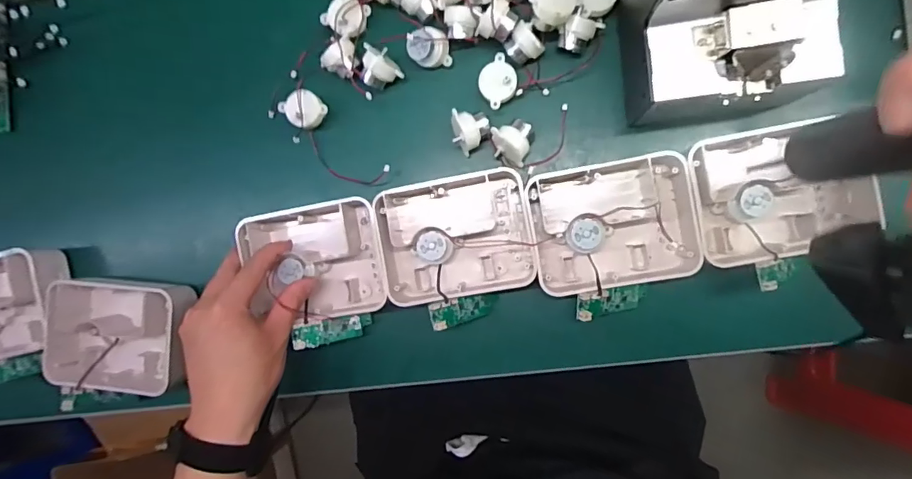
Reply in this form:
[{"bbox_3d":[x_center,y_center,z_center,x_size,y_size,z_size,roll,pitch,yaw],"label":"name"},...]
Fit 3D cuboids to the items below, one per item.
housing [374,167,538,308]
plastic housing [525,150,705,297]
[{"bbox_3d":[0.000,-0.002,0.427,0.126,0.044,0.106,-10,87,8],"label":"housing"},{"bbox_3d":[0.129,-0.011,0.405,0.127,0.040,0.100,-9,87,8],"label":"plastic housing"}]

